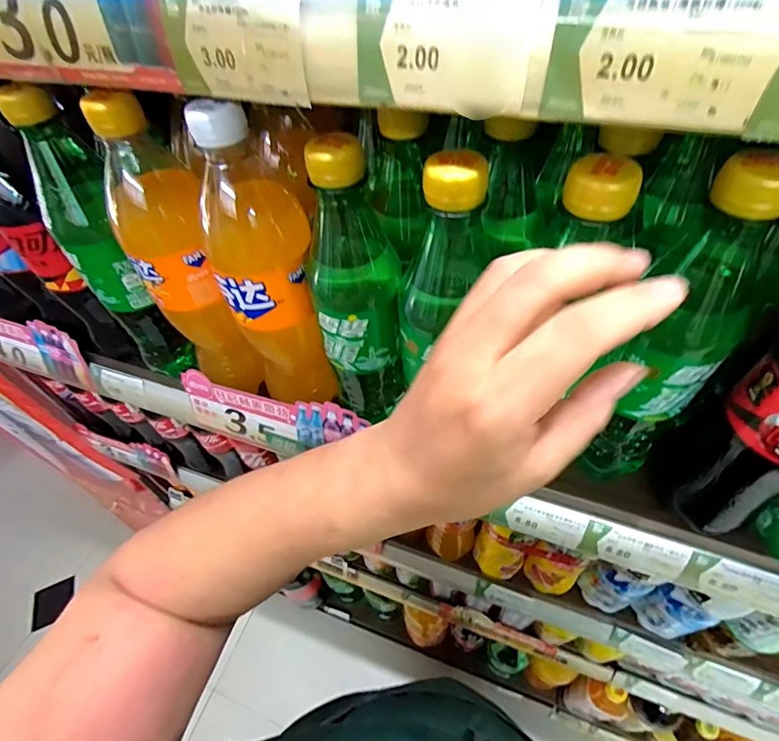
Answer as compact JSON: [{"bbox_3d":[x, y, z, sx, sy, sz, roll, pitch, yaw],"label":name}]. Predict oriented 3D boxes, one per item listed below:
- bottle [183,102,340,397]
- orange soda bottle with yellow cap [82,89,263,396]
[{"bbox_3d":[-0.087,-0.065,0.314,0.068,0.224,0.077,-24,53,-13],"label":"bottle"},{"bbox_3d":[-0.148,-0.068,0.320,0.062,0.223,0.058,-19,52,-9],"label":"orange soda bottle with yellow cap"}]

